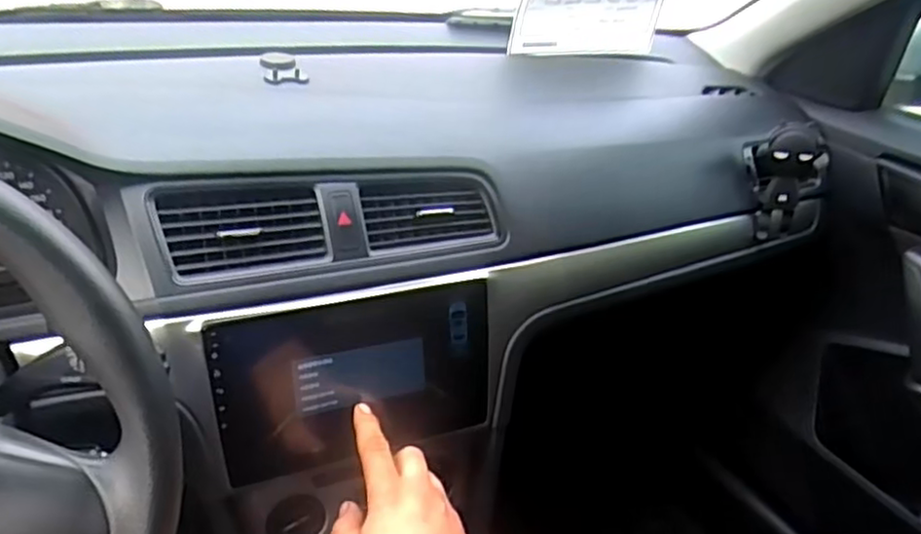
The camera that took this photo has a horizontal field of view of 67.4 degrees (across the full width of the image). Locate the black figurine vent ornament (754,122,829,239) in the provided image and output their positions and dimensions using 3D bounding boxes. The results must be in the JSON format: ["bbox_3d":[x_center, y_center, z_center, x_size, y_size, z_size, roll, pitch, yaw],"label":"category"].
[{"bbox_3d":[0.381,-0.098,0.807,0.069,0.120,0.048,23,34,26],"label":"black figurine vent ornament"}]

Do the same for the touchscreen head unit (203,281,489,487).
[{"bbox_3d":[-0.090,0.104,0.623,0.250,0.162,0.052,-8,18,-24],"label":"touchscreen head unit"}]

